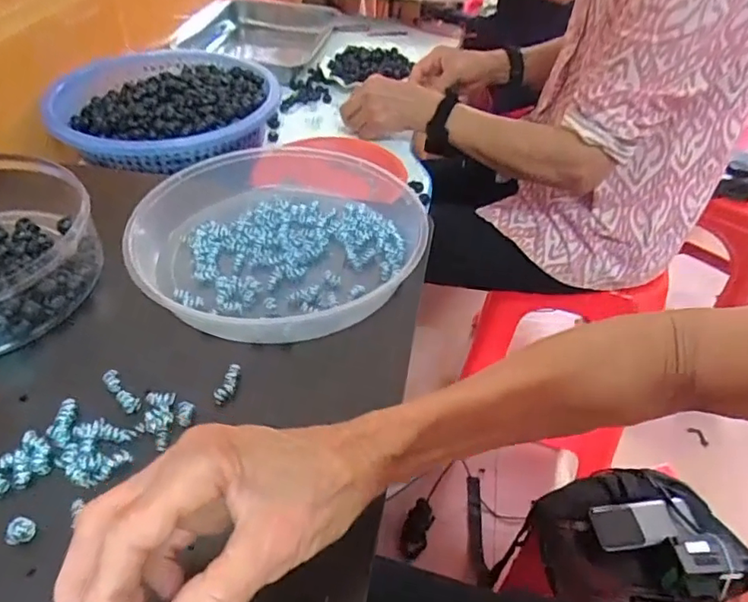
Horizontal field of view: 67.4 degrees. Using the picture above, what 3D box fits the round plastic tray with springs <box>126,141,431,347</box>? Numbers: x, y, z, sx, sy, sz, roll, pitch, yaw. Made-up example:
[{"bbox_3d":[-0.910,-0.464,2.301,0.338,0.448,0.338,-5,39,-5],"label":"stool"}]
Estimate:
[{"bbox_3d":[-0.074,-0.056,0.469,0.228,0.038,0.232,2,43,-1],"label":"round plastic tray with springs"}]

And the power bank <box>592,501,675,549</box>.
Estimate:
[{"bbox_3d":[0.320,0.271,0.687,0.098,0.019,0.054,-4,44,-8],"label":"power bank"}]

